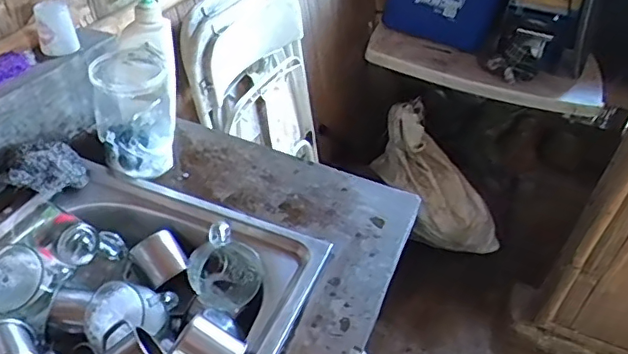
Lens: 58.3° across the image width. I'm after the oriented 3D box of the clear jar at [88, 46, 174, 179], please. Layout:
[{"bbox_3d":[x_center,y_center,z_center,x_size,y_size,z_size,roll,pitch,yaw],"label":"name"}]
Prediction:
[{"bbox_3d":[-0.251,-0.091,0.799,0.094,0.151,0.115,-3,39,-11],"label":"clear jar"}]

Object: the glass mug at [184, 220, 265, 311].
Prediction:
[{"bbox_3d":[-0.108,0.115,0.704,0.096,0.091,0.075,45,6,6],"label":"glass mug"}]

